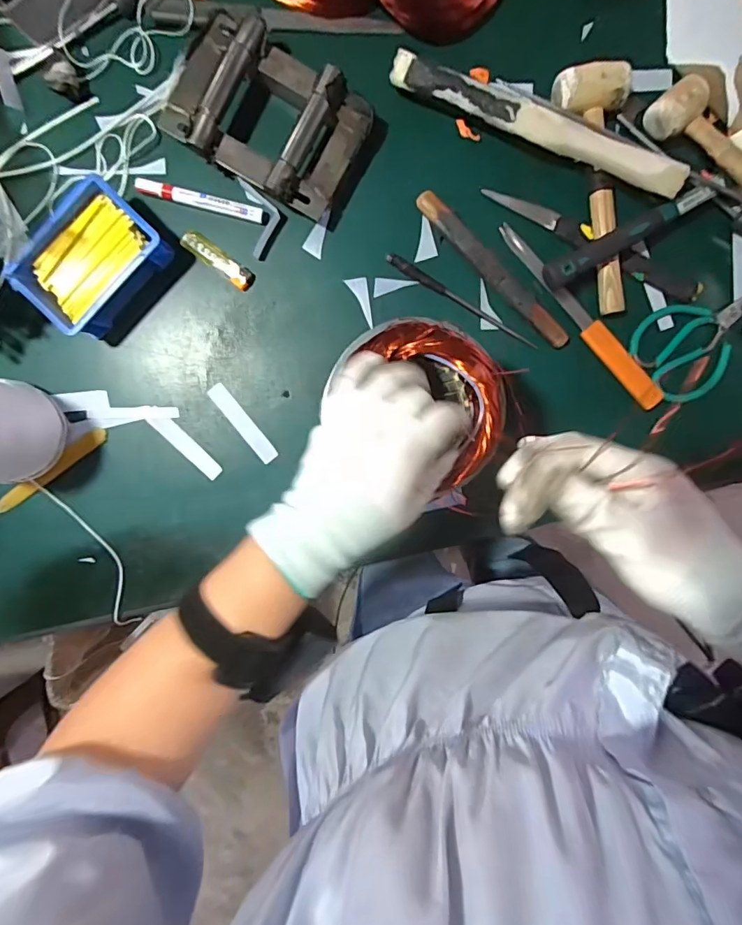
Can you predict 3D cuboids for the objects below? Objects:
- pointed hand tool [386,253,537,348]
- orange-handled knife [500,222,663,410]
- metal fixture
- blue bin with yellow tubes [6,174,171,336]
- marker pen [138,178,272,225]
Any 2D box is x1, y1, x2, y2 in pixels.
[{"bbox_3d":[0.105,-0.187,0.559,0.197,0.014,0.013,32,95,-5],"label":"pointed hand tool"},{"bbox_3d":[0.243,-0.168,0.549,0.032,0.011,0.269,-44,96,4],"label":"orange-handled knife"},{"bbox_3d":[-0.112,-0.373,0.513,0.205,0.052,0.141,29,95,-5],"label":"metal fixture"},{"bbox_3d":[-0.303,-0.219,0.524,0.103,0.055,0.143,43,95,-5],"label":"blue bin with yellow tubes"},{"bbox_3d":[-0.190,-0.295,0.539,0.146,0.017,0.017,12,96,-3],"label":"marker pen"}]

